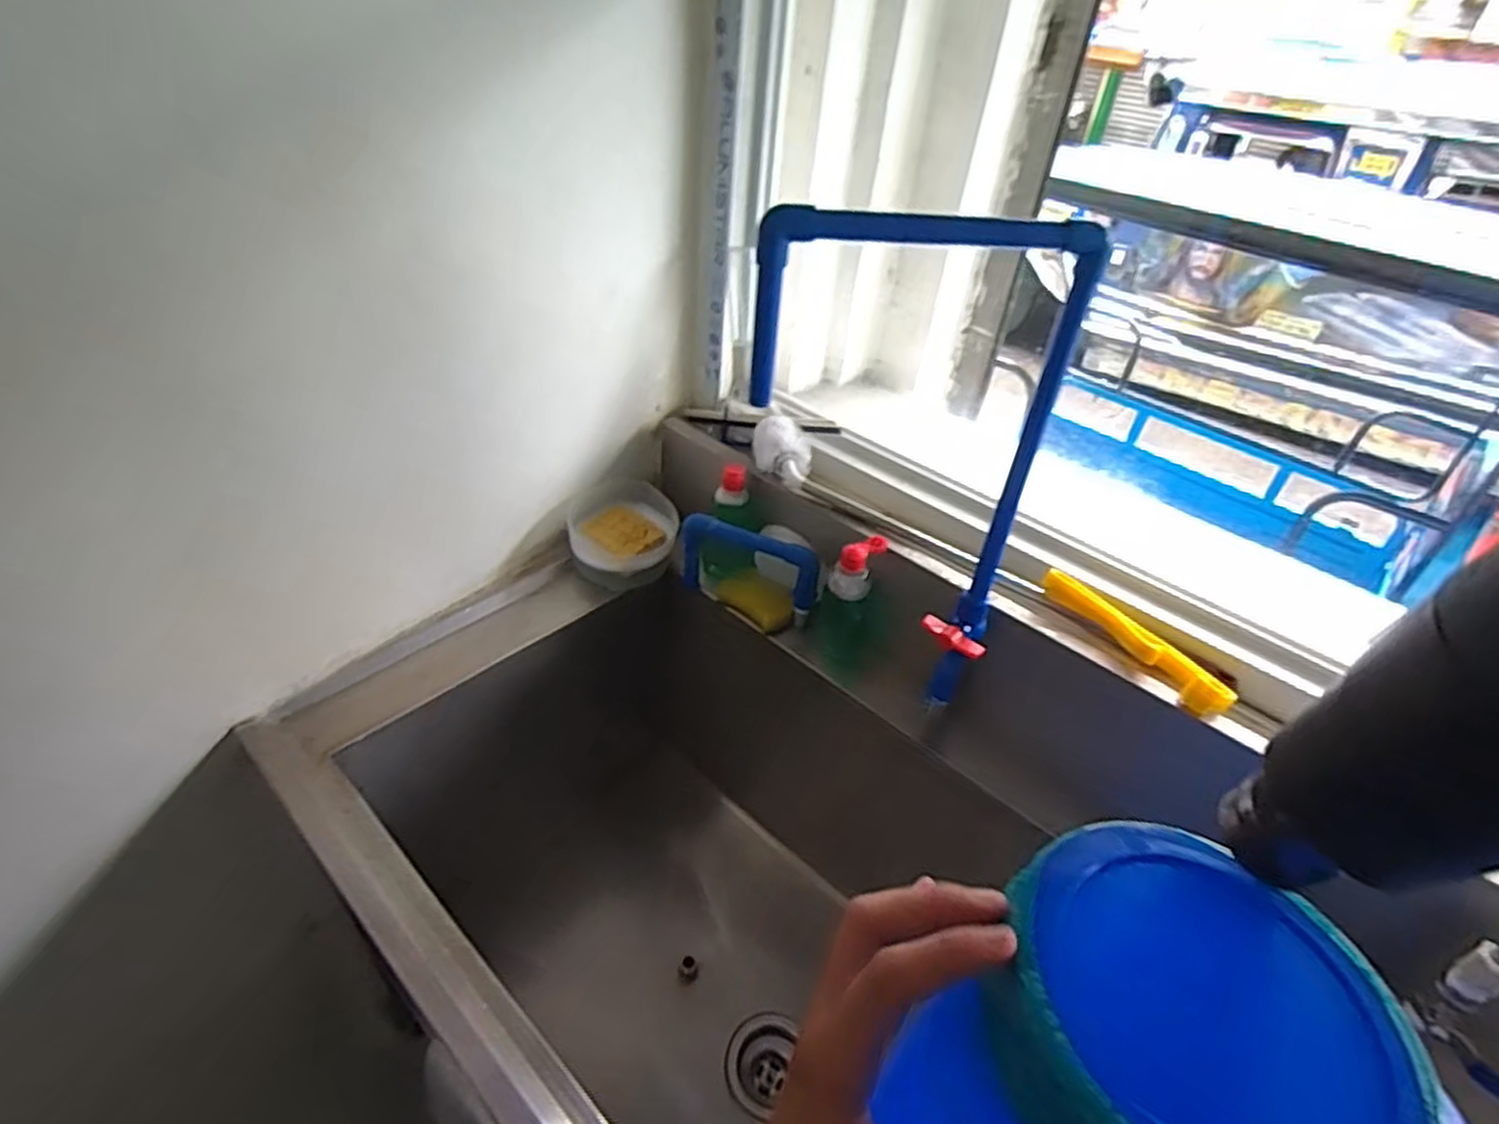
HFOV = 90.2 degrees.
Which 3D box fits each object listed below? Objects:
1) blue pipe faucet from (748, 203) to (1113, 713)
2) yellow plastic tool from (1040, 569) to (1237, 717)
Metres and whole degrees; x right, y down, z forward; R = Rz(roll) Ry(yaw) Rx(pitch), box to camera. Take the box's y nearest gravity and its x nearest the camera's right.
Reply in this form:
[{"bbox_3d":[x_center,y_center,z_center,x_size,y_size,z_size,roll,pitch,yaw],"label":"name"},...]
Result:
[{"bbox_3d":[0.123,-0.059,0.678,0.268,0.474,0.067,7,39,1],"label":"blue pipe faucet"},{"bbox_3d":[0.379,0.074,0.745,0.027,0.030,0.206,-18,44,-27],"label":"yellow plastic tool"}]

